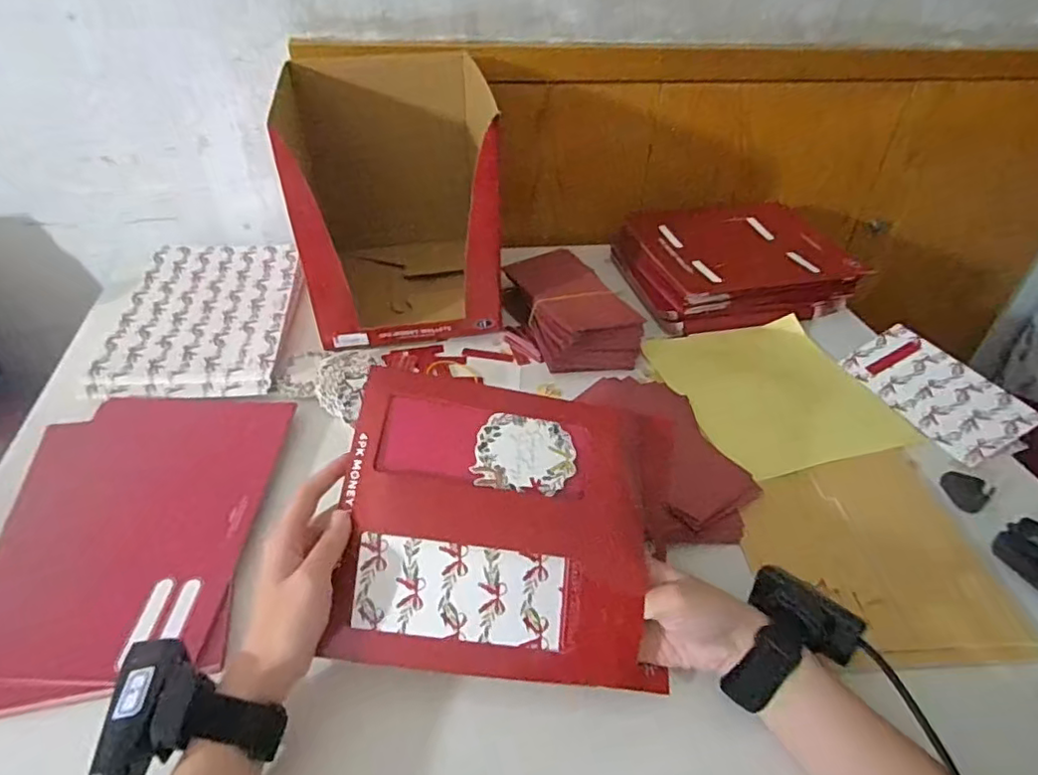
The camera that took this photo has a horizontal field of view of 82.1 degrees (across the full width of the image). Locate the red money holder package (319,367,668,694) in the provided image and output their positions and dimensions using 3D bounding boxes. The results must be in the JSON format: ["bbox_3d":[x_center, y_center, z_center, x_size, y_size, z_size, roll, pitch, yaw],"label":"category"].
[{"bbox_3d":[-0.013,0.088,0.402,0.201,0.015,0.196,6,68,-1],"label":"red money holder package"}]

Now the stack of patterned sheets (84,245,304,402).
[{"bbox_3d":[-0.350,-0.088,0.679,0.177,0.024,0.274,-4,39,-8],"label":"stack of patterned sheets"}]

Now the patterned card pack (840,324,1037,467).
[{"bbox_3d":[0.437,0.002,0.632,0.083,0.013,0.176,-36,46,4],"label":"patterned card pack"}]

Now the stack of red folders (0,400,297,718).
[{"bbox_3d":[-0.300,0.103,0.474,0.199,0.028,0.269,-4,43,-12],"label":"stack of red folders"}]

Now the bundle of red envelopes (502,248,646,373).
[{"bbox_3d":[0.060,-0.101,0.709,0.107,0.054,0.206,-10,41,-16],"label":"bundle of red envelopes"}]

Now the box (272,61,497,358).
[{"bbox_3d":[-0.149,-0.215,0.681,0.221,0.242,0.248,-5,39,-10],"label":"box"}]

